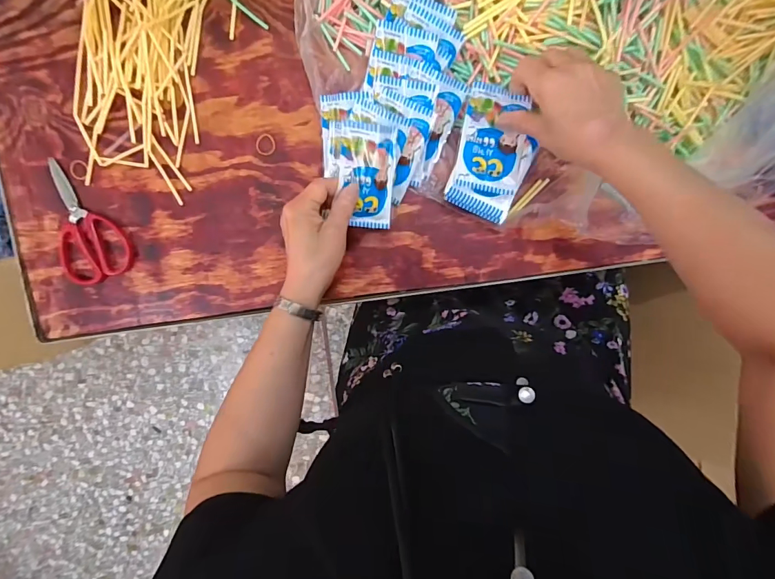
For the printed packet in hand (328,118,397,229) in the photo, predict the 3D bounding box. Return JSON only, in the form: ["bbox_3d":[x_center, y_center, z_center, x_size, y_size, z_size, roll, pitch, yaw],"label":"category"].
[{"bbox_3d":[-0.026,-0.115,0.427,0.071,0.015,0.102,0,114,-19],"label":"printed packet in hand"}]

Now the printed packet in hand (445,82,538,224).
[{"bbox_3d":[0.111,-0.140,0.433,0.078,0.018,0.127,13,98,1],"label":"printed packet in hand"}]

